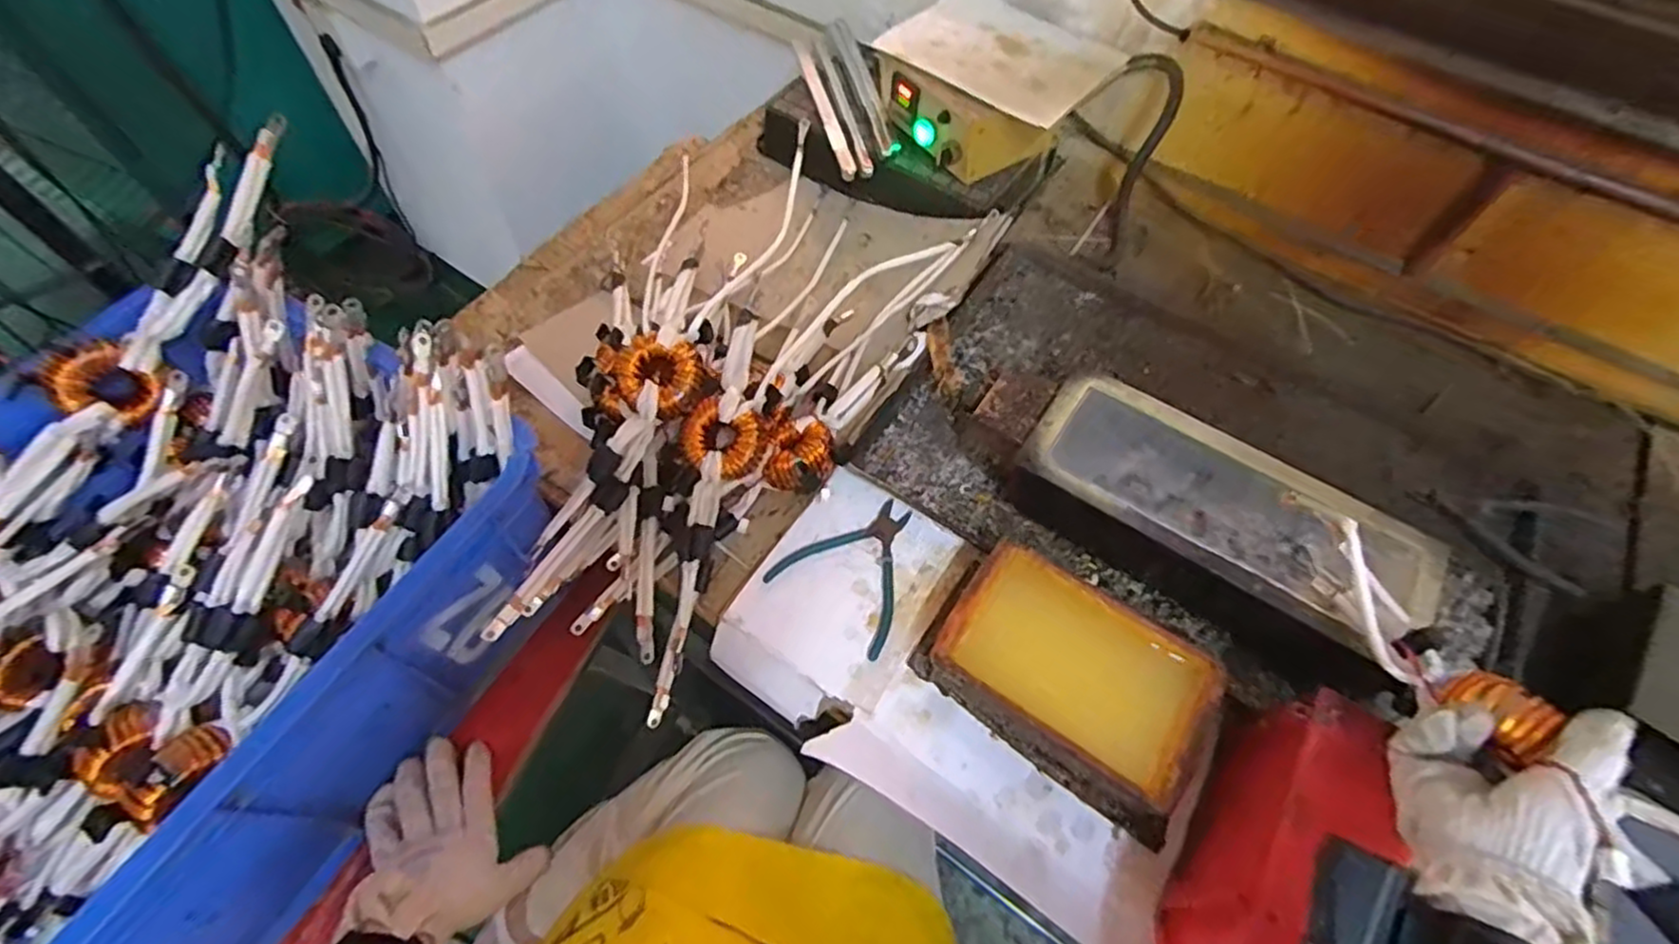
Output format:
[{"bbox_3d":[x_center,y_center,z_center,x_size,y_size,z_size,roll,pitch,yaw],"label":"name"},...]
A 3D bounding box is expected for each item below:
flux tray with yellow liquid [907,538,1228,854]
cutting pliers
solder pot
[{"bbox_3d":[0.187,0.166,0.574,0.227,0.068,0.138,31,63,16],"label":"flux tray with yellow liquid"},{"bbox_3d":[0.021,0.082,0.653,0.121,0.011,0.136,34,63,17],"label":"cutting pliers"},{"bbox_3d":[0.337,0.044,0.648,0.336,0.089,0.153,31,63,16],"label":"solder pot"}]

